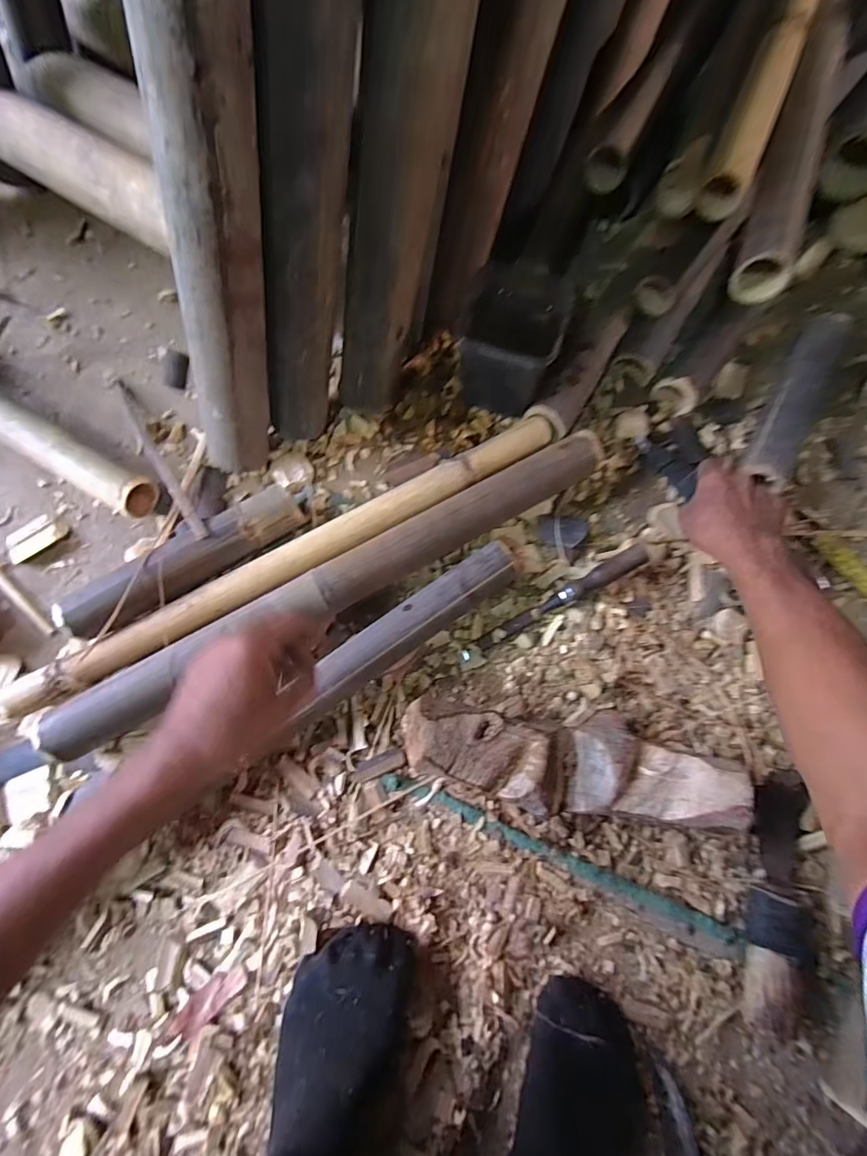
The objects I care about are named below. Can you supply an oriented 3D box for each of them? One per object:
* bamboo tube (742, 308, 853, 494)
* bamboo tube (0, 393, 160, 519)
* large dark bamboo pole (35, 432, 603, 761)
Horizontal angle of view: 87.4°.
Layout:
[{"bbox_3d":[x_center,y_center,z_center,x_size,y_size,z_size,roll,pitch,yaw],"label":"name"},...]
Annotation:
[{"bbox_3d":[0.452,-0.224,0.564,0.056,0.053,0.274,30,79,7],"label":"bamboo tube"},{"bbox_3d":[-0.611,-0.250,0.573,0.623,0.061,0.059,31,79,8],"label":"bamboo tube"},{"bbox_3d":[-0.091,0.003,0.490,0.633,0.042,0.050,-29,78,-9],"label":"large dark bamboo pole"}]

